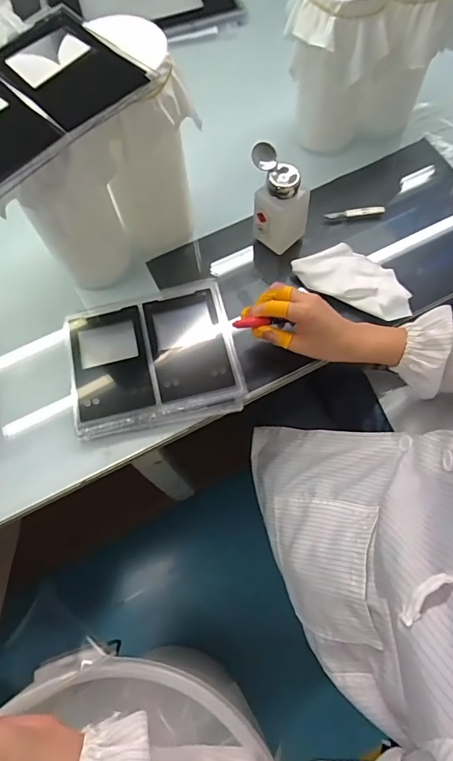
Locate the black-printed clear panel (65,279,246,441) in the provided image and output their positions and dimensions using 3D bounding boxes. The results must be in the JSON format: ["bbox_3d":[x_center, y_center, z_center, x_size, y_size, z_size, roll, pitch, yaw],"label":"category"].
[{"bbox_3d":[-0.091,-0.027,0.539,0.197,0.021,0.170,-13,68,-2],"label":"black-printed clear panel"}]

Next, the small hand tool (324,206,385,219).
[{"bbox_3d":[0.177,-0.231,0.608,0.082,0.010,0.007,-6,68,1],"label":"small hand tool"}]

